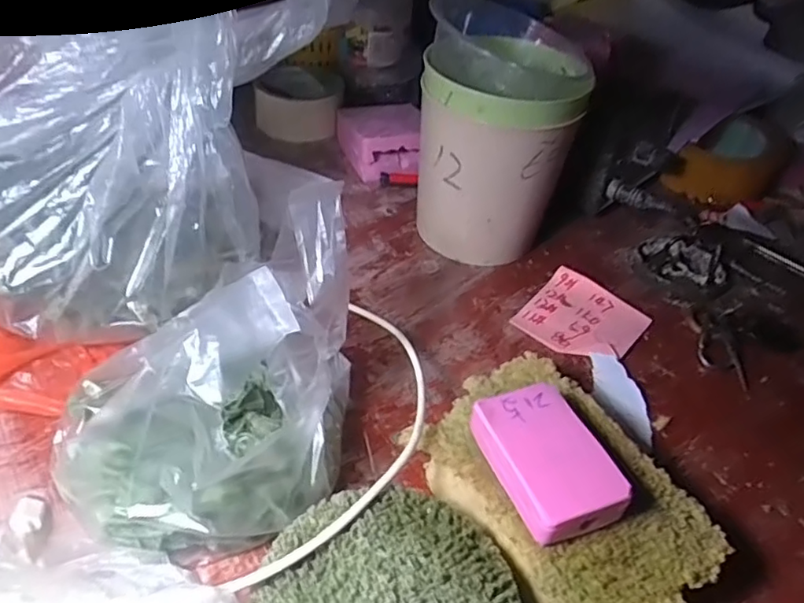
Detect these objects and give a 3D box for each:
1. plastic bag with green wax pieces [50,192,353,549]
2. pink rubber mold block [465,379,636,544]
[{"bbox_3d":[-0.089,0.037,0.269,0.126,0.122,0.113,1,42,-6],"label":"plastic bag with green wax pieces"},{"bbox_3d":[0.064,0.069,0.263,0.044,0.018,0.068,-12,46,-20],"label":"pink rubber mold block"}]

